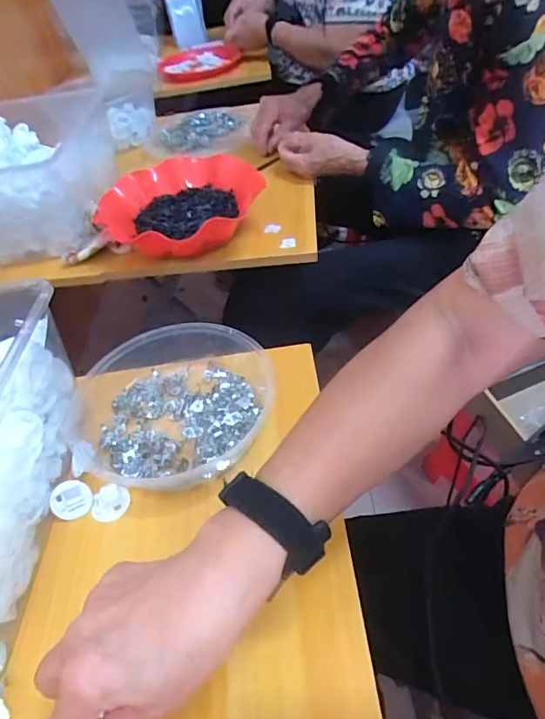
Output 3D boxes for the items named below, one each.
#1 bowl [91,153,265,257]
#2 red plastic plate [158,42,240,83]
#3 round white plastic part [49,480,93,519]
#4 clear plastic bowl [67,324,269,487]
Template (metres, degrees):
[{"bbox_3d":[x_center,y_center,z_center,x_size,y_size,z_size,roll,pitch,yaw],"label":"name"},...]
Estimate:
[{"bbox_3d":[-0.130,-0.208,0.686,0.205,0.059,0.210,3,47,12],"label":"bowl"},{"bbox_3d":[-0.222,-0.841,1.370,0.207,0.039,0.233,-24,51,-6],"label":"red plastic plate"},{"bbox_3d":[-0.171,0.119,0.418,0.032,0.033,0.006,14,0,-20],"label":"round white plastic part"},{"bbox_3d":[-0.107,0.040,0.471,0.193,0.050,0.190,-5,46,5],"label":"clear plastic bowl"}]

